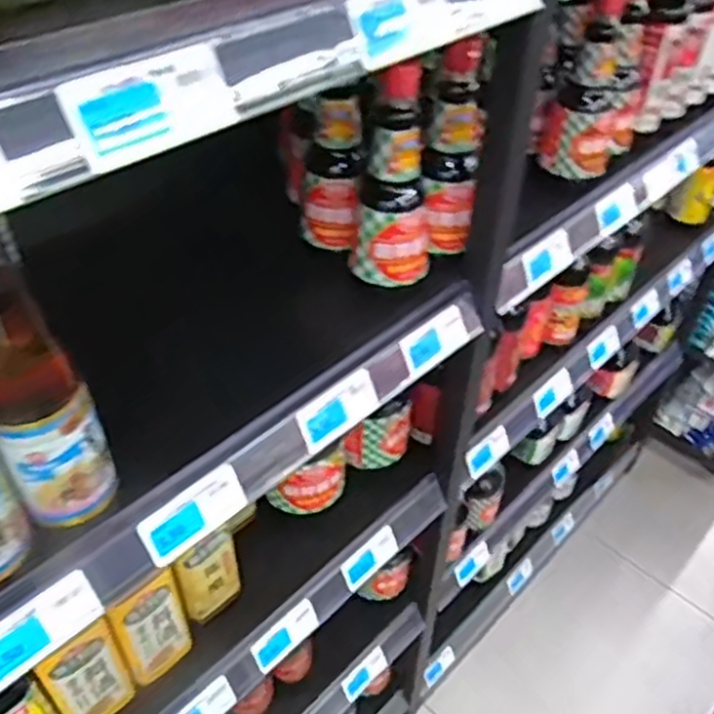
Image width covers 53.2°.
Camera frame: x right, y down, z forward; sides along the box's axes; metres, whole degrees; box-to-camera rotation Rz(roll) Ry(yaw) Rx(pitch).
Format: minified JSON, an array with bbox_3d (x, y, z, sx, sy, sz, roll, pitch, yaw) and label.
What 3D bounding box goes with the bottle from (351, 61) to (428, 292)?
[{"bbox_3d":[0.032,-0.150,0.622,0.071,0.175,0.053,4,43,3],"label":"bottle"}]

